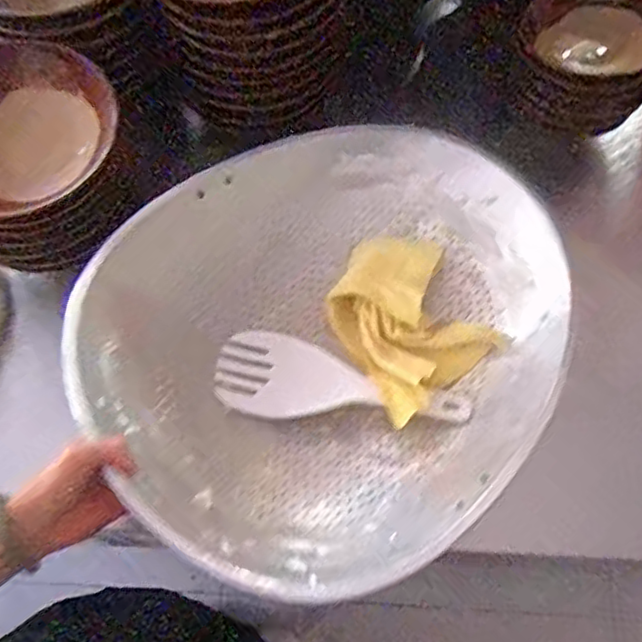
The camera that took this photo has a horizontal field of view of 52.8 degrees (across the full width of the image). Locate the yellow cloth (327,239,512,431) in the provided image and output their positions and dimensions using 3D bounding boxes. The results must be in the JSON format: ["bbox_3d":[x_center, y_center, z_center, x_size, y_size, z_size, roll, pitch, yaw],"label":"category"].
[{"bbox_3d":[0.101,0.011,0.658,0.142,0.044,0.155,-27,70,-11],"label":"yellow cloth"}]

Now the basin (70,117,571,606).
[{"bbox_3d":[0.025,0.006,0.630,0.474,0.125,0.399,-38,73,-15],"label":"basin"}]

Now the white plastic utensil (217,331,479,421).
[{"bbox_3d":[0.020,0.060,0.650,0.247,0.016,0.088,6,68,2],"label":"white plastic utensil"}]

